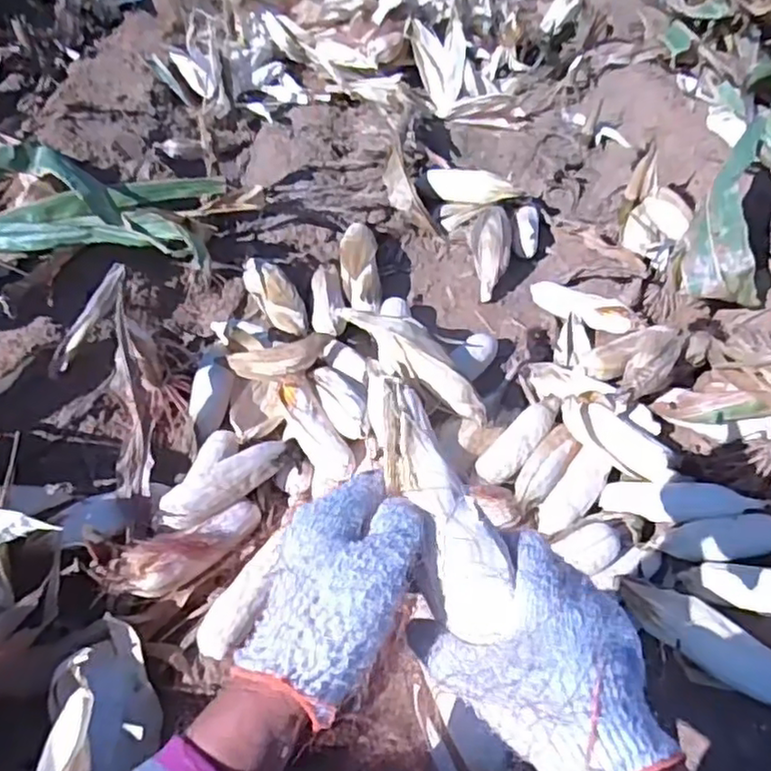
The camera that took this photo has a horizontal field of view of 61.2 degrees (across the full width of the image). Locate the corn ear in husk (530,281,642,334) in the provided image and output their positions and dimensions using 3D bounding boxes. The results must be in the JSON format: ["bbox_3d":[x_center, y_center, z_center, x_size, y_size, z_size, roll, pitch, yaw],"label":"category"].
[{"bbox_3d":[0.344,-0.138,1.151,0.209,0.039,0.064,29,52,37],"label":"corn ear in husk"}]

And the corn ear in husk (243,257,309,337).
[{"bbox_3d":[-0.187,-0.151,1.120,0.065,0.059,0.200,-23,55,-22],"label":"corn ear in husk"}]

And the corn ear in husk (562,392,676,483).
[{"bbox_3d":[0.335,0.068,0.933,0.176,0.060,0.070,36,54,3],"label":"corn ear in husk"}]

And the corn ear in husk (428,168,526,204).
[{"bbox_3d":[0.176,-0.409,1.337,0.197,0.057,0.051,23,50,38],"label":"corn ear in husk"}]

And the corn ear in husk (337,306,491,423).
[{"bbox_3d":[0.041,-0.045,1.006,0.300,0.063,0.075,36,56,24],"label":"corn ear in husk"}]

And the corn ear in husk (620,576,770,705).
[{"bbox_3d":[0.384,0.304,0.761,0.230,0.044,0.062,30,54,20],"label":"corn ear in husk"}]

